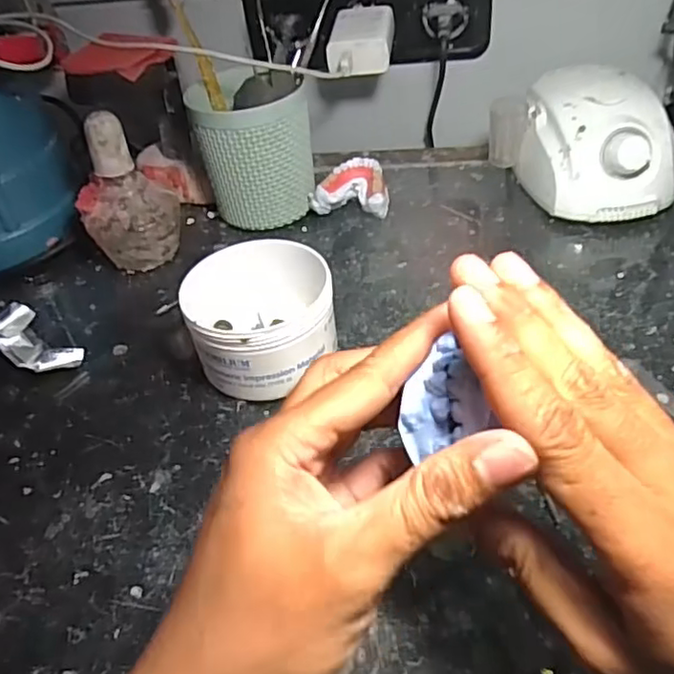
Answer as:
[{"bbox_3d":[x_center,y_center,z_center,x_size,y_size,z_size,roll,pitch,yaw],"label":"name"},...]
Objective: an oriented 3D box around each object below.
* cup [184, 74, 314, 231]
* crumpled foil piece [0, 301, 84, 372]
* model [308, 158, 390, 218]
[{"bbox_3d":[-0.068,-0.157,0.530,0.093,0.118,0.086,-12,42,-5],"label":"cup"},{"bbox_3d":[-0.211,0.005,0.435,0.071,0.025,0.032,23,50,30],"label":"crumpled foil piece"},{"bbox_3d":[0.012,-0.126,0.547,0.065,0.035,0.056,-2,42,6],"label":"model"}]

